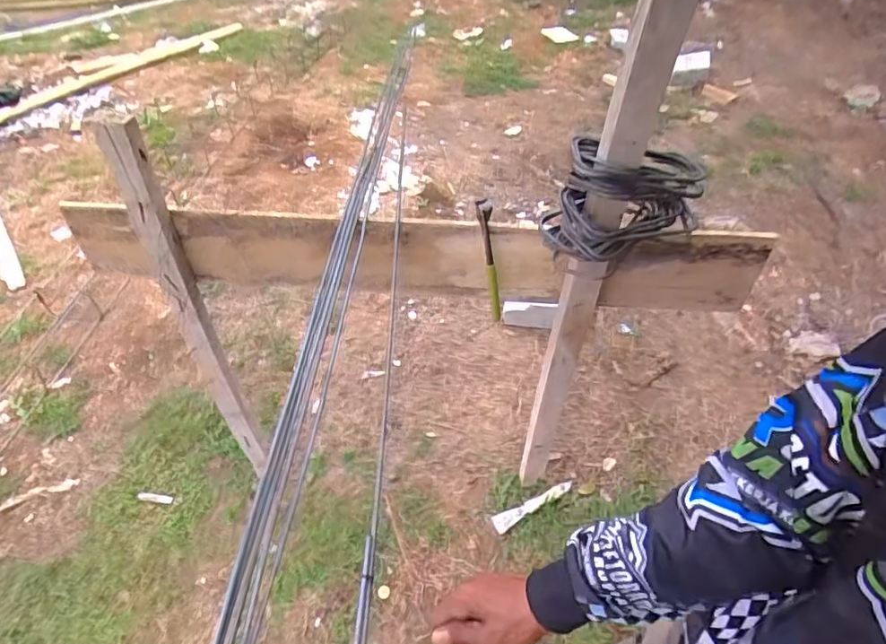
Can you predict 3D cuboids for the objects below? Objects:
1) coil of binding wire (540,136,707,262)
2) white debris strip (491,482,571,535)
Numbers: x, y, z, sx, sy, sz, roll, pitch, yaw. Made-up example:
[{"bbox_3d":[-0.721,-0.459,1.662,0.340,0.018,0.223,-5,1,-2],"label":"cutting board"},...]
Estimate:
[{"bbox_3d":[0.271,-0.181,0.800,0.229,0.134,0.119,-11,46,-6],"label":"coil of binding wire"},{"bbox_3d":[0.232,0.471,1.403,0.220,0.013,0.039,-28,52,-4],"label":"white debris strip"}]

